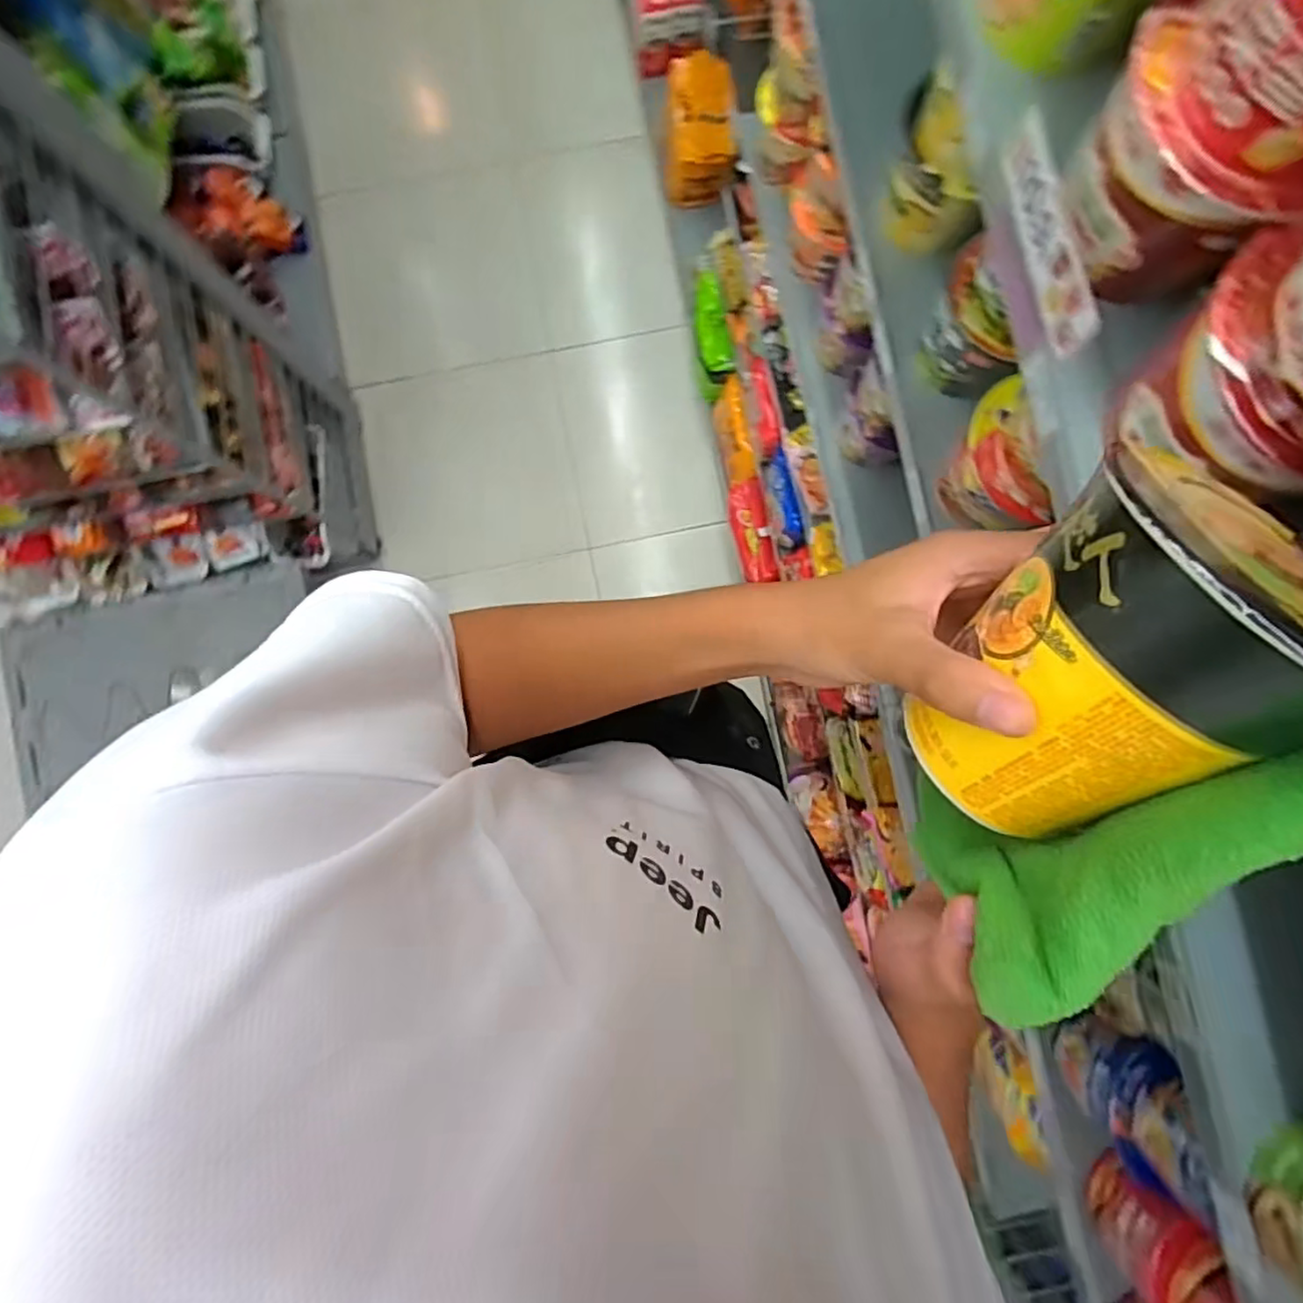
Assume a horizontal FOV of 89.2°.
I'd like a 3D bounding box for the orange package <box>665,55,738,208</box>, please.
[{"bbox_3d":[0.101,-1.149,1.435,0.139,0.109,0.253,0,87,-1],"label":"orange package"}]

